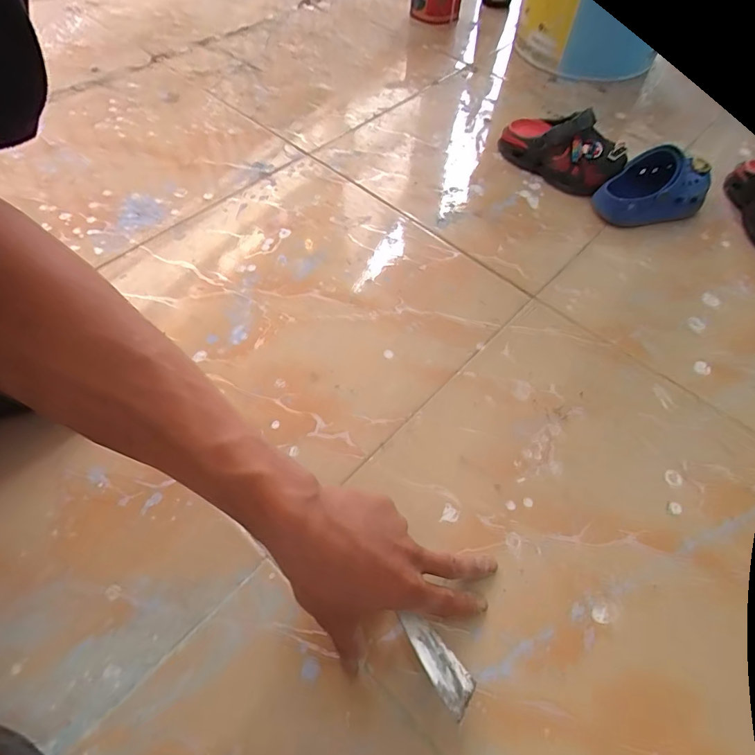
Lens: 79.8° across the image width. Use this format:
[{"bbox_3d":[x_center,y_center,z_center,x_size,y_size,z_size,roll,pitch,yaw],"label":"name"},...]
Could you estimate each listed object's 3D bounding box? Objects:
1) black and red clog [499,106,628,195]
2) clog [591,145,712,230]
[{"bbox_3d":[0.258,-0.329,0.636,0.175,0.073,0.081,34,64,18],"label":"black and red clog"},{"bbox_3d":[0.376,-0.257,0.610,0.152,0.065,0.077,-12,59,-8],"label":"clog"}]

